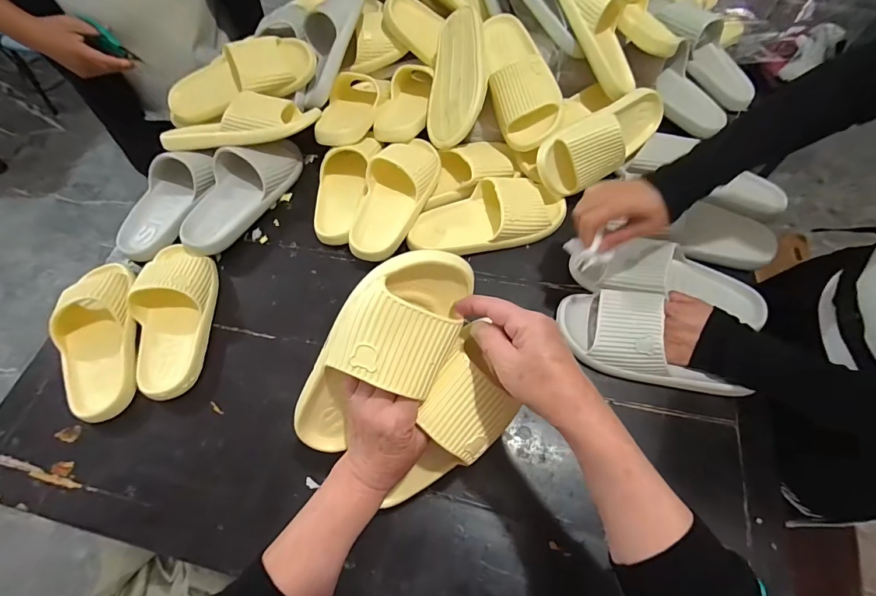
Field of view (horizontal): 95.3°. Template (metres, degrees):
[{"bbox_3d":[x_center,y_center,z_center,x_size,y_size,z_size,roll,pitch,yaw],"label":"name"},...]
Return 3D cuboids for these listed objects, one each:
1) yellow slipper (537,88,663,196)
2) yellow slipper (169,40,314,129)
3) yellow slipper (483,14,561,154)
[{"bbox_3d":[0.272,-0.248,0.632,0.247,0.091,0.085,-32,36,-11],"label":"yellow slipper"},{"bbox_3d":[-0.362,-0.388,0.717,0.286,0.083,0.104,-15,64,11],"label":"yellow slipper"},{"bbox_3d":[0.130,-0.371,0.670,0.101,0.075,0.259,-18,76,10],"label":"yellow slipper"}]

